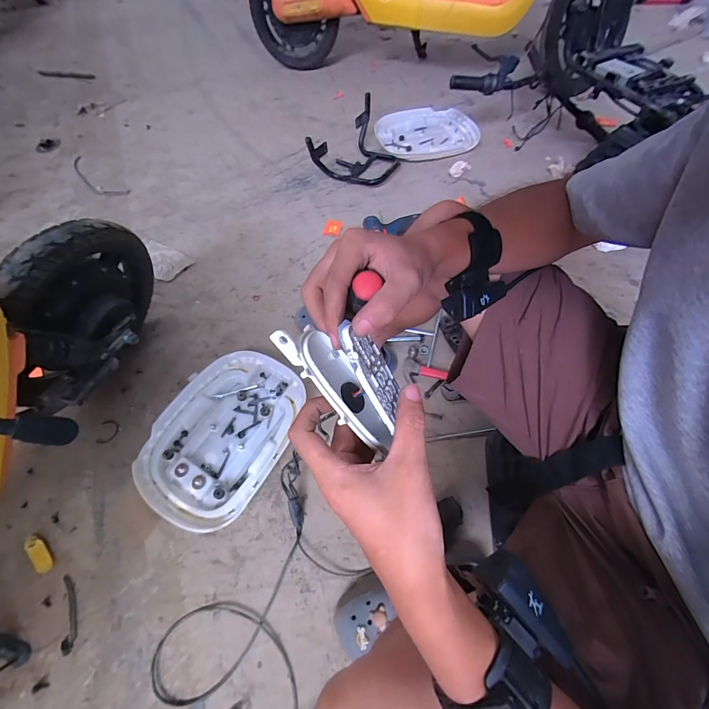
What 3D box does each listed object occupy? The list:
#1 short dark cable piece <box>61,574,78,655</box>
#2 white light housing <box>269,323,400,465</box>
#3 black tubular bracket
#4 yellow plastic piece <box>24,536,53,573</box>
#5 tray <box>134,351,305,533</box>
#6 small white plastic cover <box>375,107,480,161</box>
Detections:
[{"bbox_3d":[-0.492,0.445,0.597,0.024,0.004,0.118,-17,62,-10],"label":"short dark cable piece"},{"bbox_3d":[0.000,0.018,0.265,0.125,0.047,0.050,51,25,-13],"label":"white light housing"},{"bbox_3d":[0.012,-0.720,1.166,0.276,0.140,0.320,5,60,2],"label":"black tubular bracket"},{"bbox_3d":[-0.581,0.367,0.639,0.072,0.013,0.029,38,67,19],"label":"yellow plastic piece"},{"bbox_3d":[-0.276,0.161,0.726,0.275,0.046,0.363,16,61,9],"label":"tray"},{"bbox_3d":[0.265,-0.821,1.276,0.373,0.042,0.307,-4,60,-3],"label":"small white plastic cover"}]

